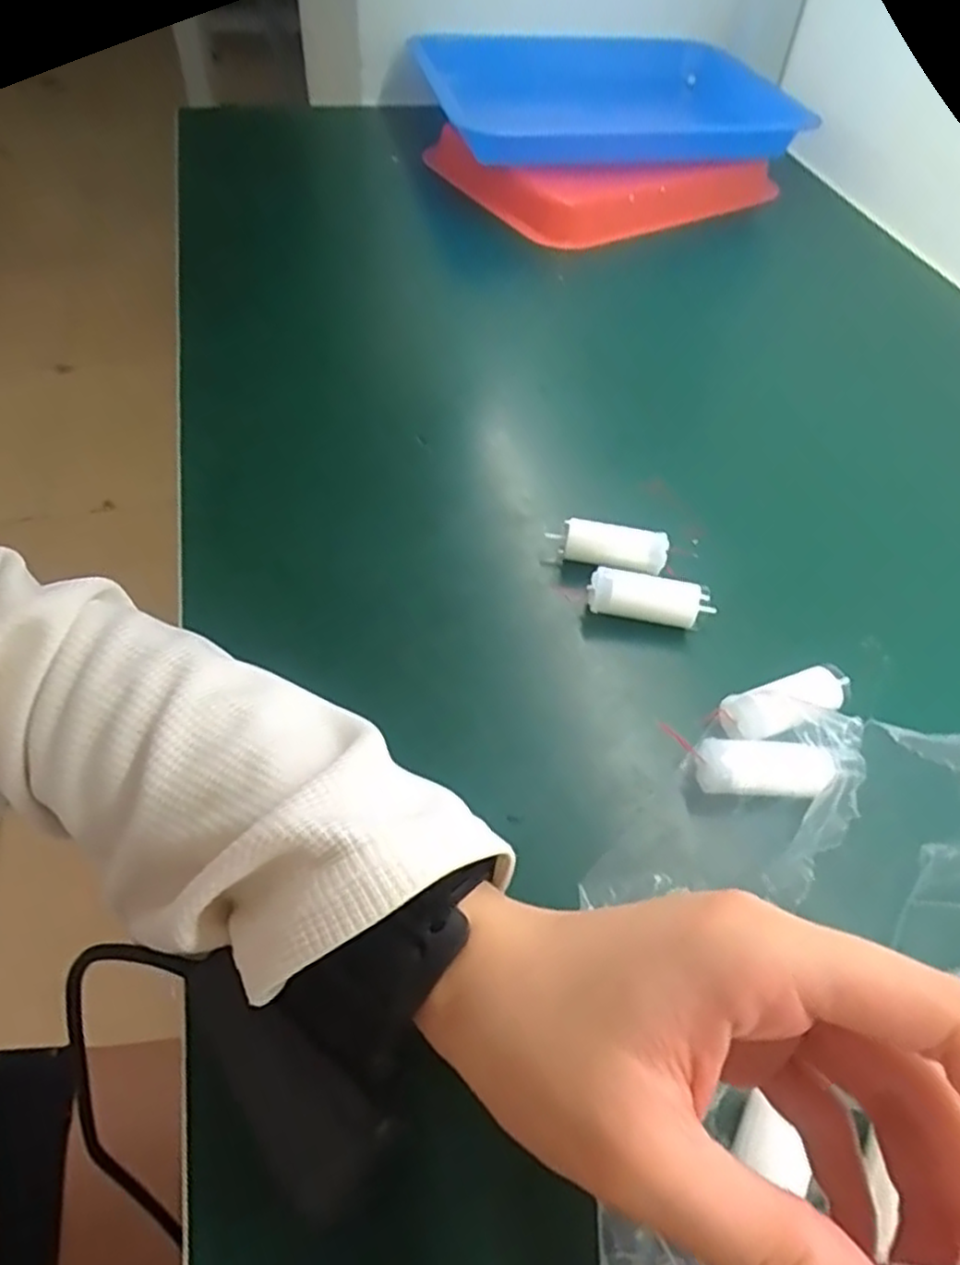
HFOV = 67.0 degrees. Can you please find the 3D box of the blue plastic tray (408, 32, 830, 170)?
[{"bbox_3d":[0.133,-0.538,0.726,0.387,0.040,0.309,-7,53,-9],"label":"blue plastic tray"}]

